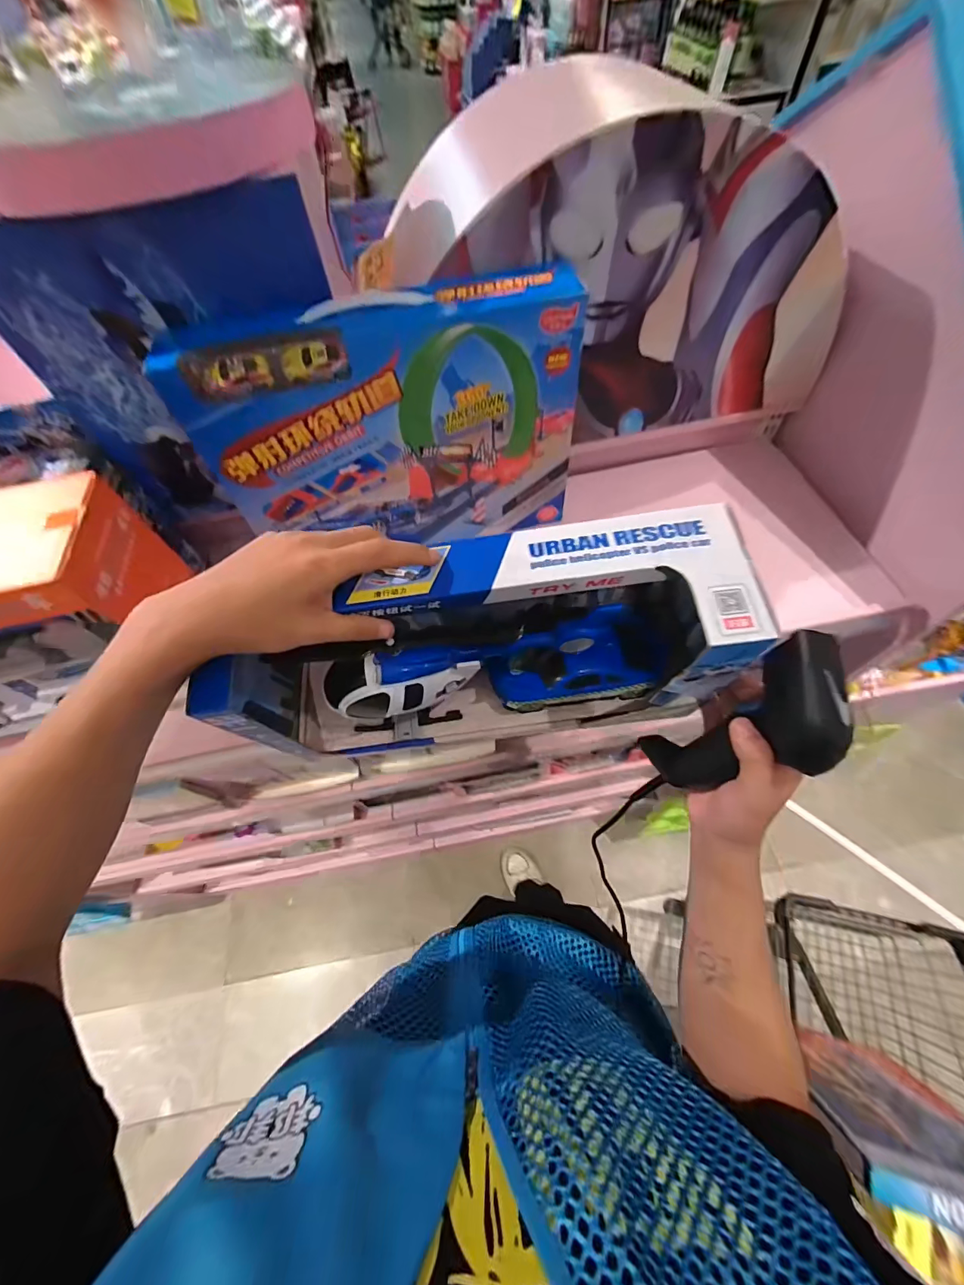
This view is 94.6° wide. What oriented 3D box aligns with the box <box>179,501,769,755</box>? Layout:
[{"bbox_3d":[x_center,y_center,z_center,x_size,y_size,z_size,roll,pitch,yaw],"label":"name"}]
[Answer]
[{"bbox_3d":[-0.007,0.004,0.386,0.382,0.187,0.122,-6,60,0],"label":"box"}]

